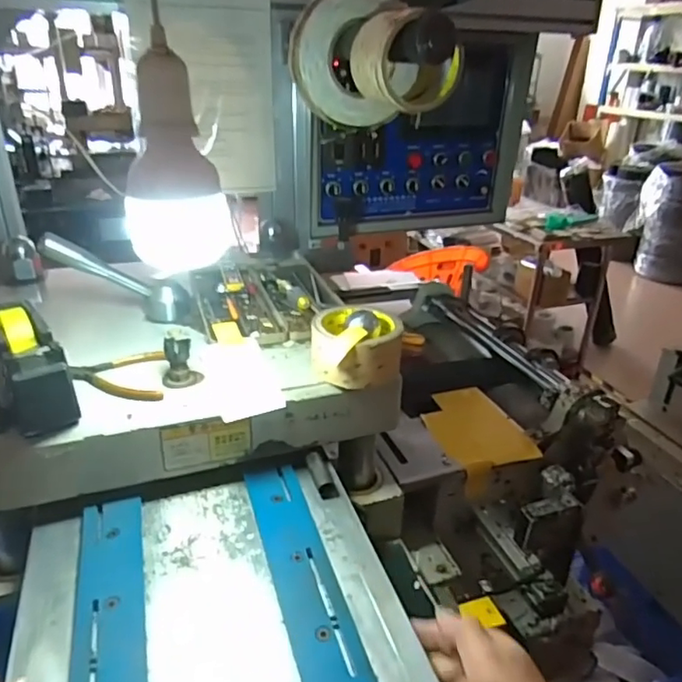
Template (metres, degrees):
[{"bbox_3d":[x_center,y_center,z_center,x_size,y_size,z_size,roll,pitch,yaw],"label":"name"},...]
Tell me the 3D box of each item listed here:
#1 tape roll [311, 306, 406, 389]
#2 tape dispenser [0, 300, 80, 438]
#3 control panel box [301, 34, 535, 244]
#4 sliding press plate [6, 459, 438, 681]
[{"bbox_3d":[0.016,0.005,0.600,0.093,0.056,0.086,0,26,-3],"label":"tape roll"},{"bbox_3d":[-0.279,0.026,0.506,0.058,0.086,0.117,-16,31,-31],"label":"tape dispenser"},{"bbox_3d":[0.154,-0.359,1.037,0.421,0.325,0.080,-11,29,-25],"label":"control panel box"},{"bbox_3d":[-0.090,0.226,0.424,0.281,0.026,0.333,-7,28,-17],"label":"sliding press plate"}]

